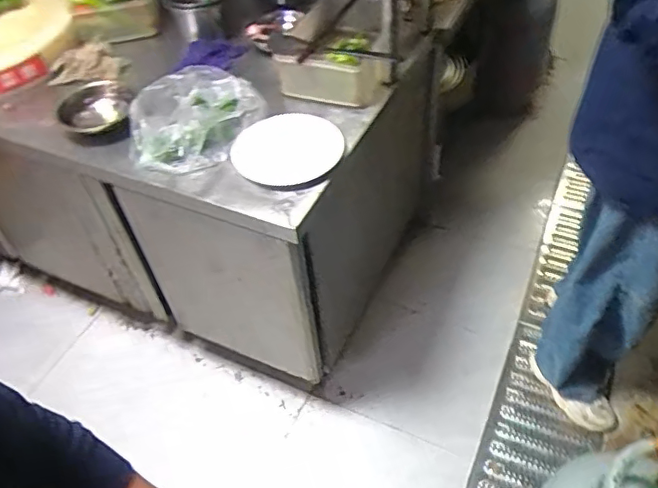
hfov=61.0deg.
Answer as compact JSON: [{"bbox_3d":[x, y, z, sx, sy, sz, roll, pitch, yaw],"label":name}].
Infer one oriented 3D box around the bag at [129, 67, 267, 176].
[{"bbox_3d":[-0.286,-0.267,1.168,0.291,0.087,0.237,-32,52,-23],"label":"bag"}]

